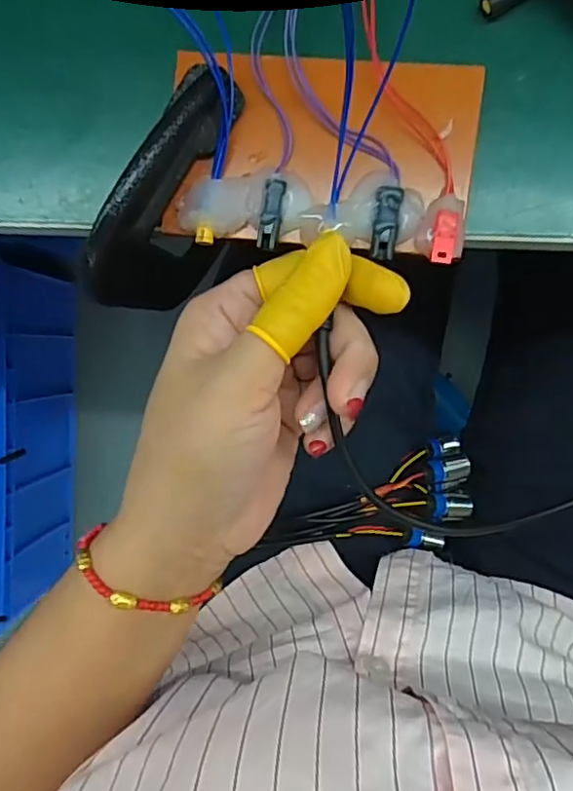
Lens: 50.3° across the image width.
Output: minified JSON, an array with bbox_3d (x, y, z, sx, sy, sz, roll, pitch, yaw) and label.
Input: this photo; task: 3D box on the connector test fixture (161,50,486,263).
[{"bbox_3d":[0.014,-0.092,0.229,0.110,0.023,0.072,6,95,7],"label":"connector test fixture"}]

